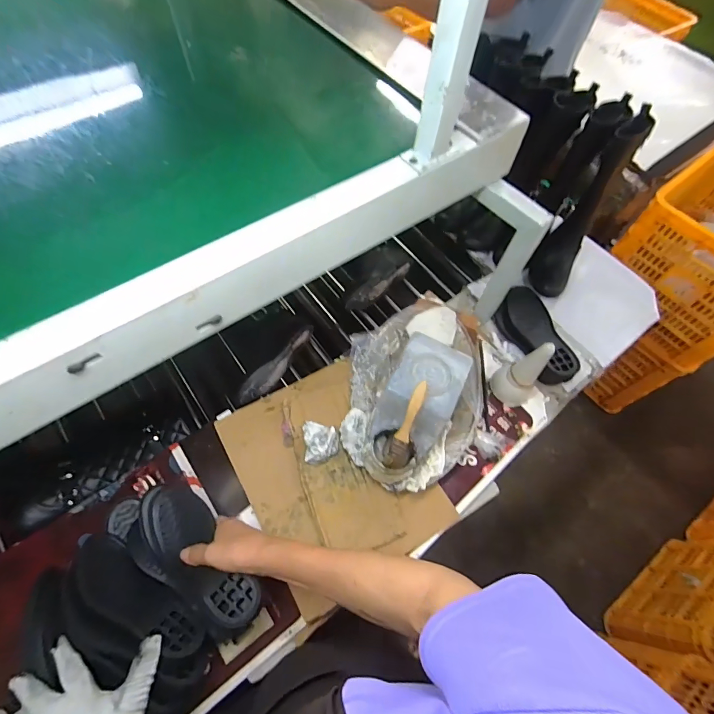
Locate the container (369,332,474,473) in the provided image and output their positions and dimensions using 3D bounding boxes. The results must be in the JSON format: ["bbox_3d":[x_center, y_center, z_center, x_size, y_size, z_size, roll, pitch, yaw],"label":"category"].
[{"bbox_3d":[0.087,0.077,0.582,0.111,0.126,0.193,27,64,11],"label":"container"}]

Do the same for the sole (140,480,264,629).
[{"bbox_3d":[-0.210,0.261,0.515,0.218,0.040,0.090,36,65,28],"label":"sole"}]

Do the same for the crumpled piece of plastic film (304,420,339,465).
[{"bbox_3d":[-0.055,0.128,0.604,0.052,0.037,0.066,-5,63,-6],"label":"crumpled piece of plastic film"}]

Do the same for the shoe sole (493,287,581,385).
[{"bbox_3d":[0.335,-0.049,0.740,0.097,0.049,0.217,-11,63,-9],"label":"shoe sole"}]

